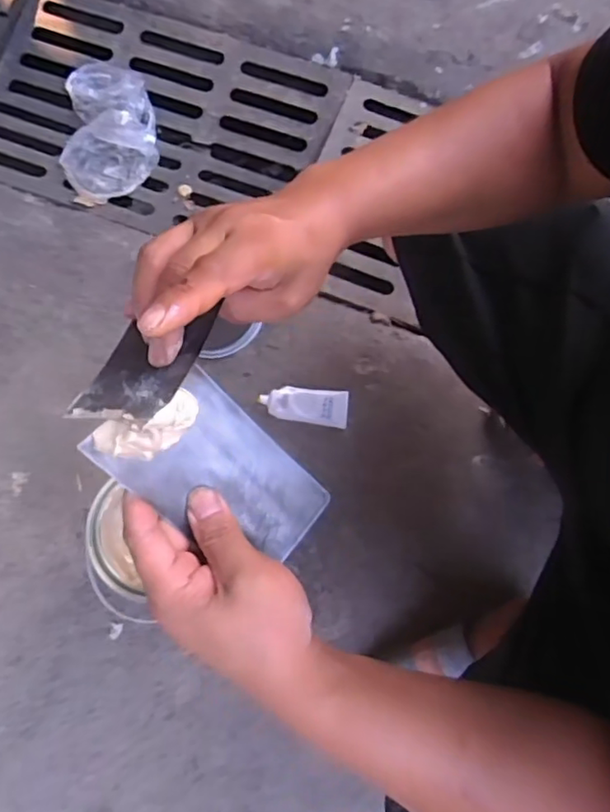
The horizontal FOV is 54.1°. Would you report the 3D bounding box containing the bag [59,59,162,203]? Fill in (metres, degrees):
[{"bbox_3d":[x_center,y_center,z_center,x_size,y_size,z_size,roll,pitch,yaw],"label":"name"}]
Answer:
[{"bbox_3d":[-0.325,-0.462,0.984,0.148,0.052,0.276,-4,76,-1],"label":"bag"}]

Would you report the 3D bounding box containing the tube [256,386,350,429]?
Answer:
[{"bbox_3d":[-0.001,-0.002,0.842,0.125,0.024,0.050,6,76,1],"label":"tube"}]

